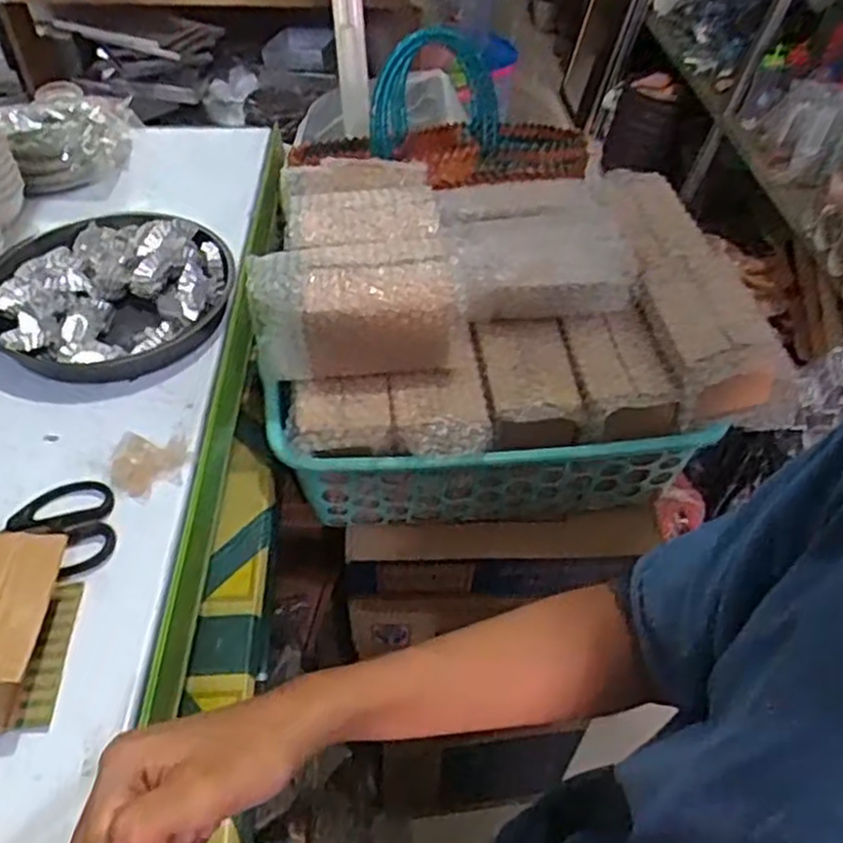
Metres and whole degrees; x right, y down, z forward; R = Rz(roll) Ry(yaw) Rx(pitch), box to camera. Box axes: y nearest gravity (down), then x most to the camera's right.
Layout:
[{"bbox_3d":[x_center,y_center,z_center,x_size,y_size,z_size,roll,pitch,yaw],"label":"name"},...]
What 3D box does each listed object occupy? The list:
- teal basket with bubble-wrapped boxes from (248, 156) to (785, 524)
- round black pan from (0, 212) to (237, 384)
[{"bbox_3d":[0.071,-0.085,0.778,0.431,0.236,0.309,-2,46,-4],"label":"teal basket with bubble-wrapped boxes"},{"bbox_3d":[-0.281,-0.119,0.680,0.211,0.044,0.205,1,46,-1],"label":"round black pan"}]

